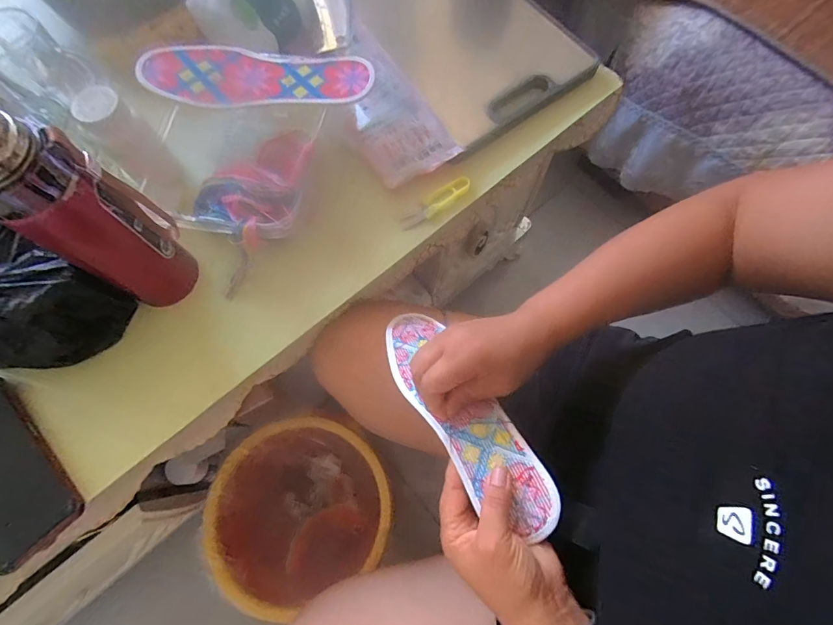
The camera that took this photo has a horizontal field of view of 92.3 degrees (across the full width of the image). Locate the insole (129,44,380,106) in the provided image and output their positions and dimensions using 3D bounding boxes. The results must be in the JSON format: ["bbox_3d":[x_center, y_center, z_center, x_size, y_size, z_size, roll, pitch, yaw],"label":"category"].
[{"bbox_3d":[-0.171,-0.254,0.429,0.245,0.009,0.080,4,71,1],"label":"insole"}]

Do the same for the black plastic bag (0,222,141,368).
[{"bbox_3d":[-0.377,-0.005,0.368,0.158,0.090,0.125,27,73,8],"label":"black plastic bag"}]

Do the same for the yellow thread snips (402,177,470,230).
[{"bbox_3d":[0.022,-0.123,0.448,0.092,0.004,0.020,-36,91,-13],"label":"yellow thread snips"}]

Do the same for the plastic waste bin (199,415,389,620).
[{"bbox_3d":[-0.163,0.301,0.635,0.232,0.199,0.239,0,71,0],"label":"plastic waste bin"}]

